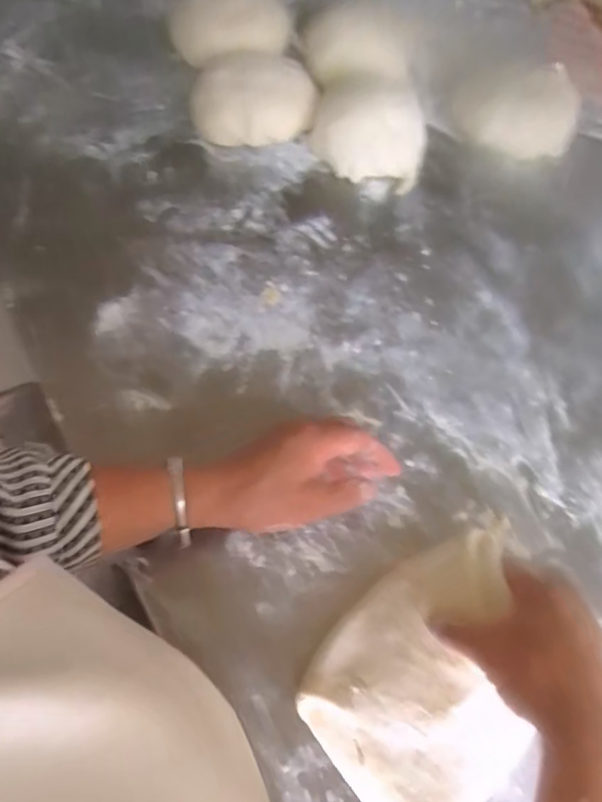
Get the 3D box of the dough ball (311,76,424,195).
[{"bbox_3d":[0.078,-0.307,0.615,0.124,0.068,0.122,0,71,-1],"label":"dough ball"}]

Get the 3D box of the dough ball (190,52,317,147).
[{"bbox_3d":[-0.053,-0.331,0.619,0.131,0.059,0.079,-20,73,-8],"label":"dough ball"}]

